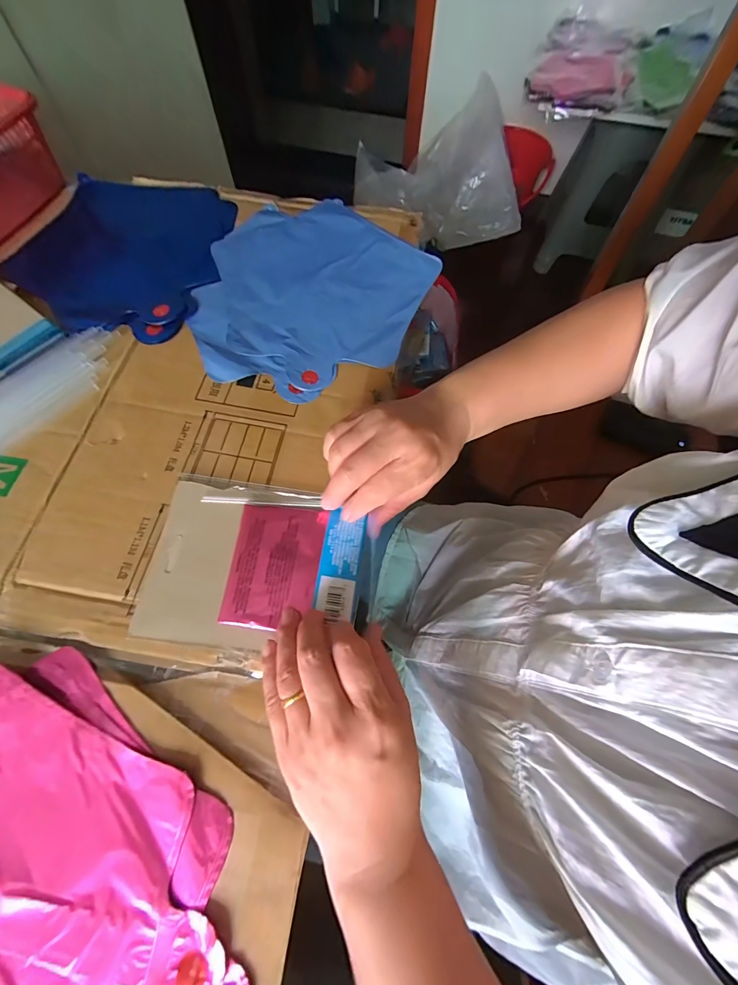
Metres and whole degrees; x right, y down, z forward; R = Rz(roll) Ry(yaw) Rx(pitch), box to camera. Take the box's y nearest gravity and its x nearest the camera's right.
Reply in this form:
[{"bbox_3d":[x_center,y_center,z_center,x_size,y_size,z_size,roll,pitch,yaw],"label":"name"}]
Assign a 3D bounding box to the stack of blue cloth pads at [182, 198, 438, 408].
[{"bbox_3d":[-0.061,-0.210,0.372,0.216,0.005,0.258,22,68,7],"label":"stack of blue cloth pads"}]

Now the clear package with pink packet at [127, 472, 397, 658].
[{"bbox_3d":[-0.075,0.052,0.268,0.165,0.009,0.121,9,67,2],"label":"clear package with pink packet"}]

